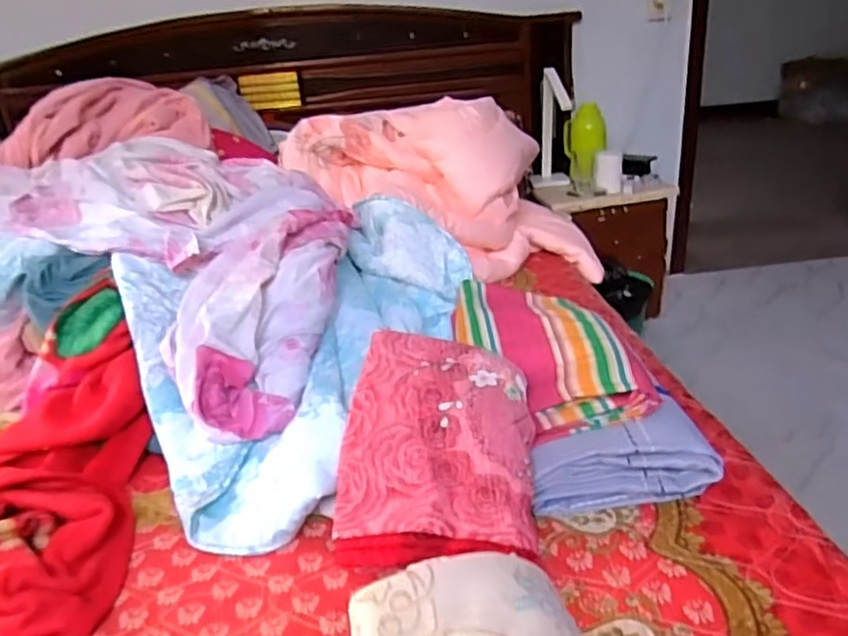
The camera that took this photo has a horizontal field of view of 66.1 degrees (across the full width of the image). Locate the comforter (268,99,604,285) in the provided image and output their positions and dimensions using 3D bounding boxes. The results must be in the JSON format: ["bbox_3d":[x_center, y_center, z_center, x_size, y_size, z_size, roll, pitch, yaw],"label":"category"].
[{"bbox_3d":[0.070,-0.337,1.748,0.806,0.416,0.561,-17,27,-22],"label":"comforter"}]

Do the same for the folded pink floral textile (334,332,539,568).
[{"bbox_3d":[0.017,0.168,0.884,0.260,0.072,0.342,-3,50,10],"label":"folded pink floral textile"}]

